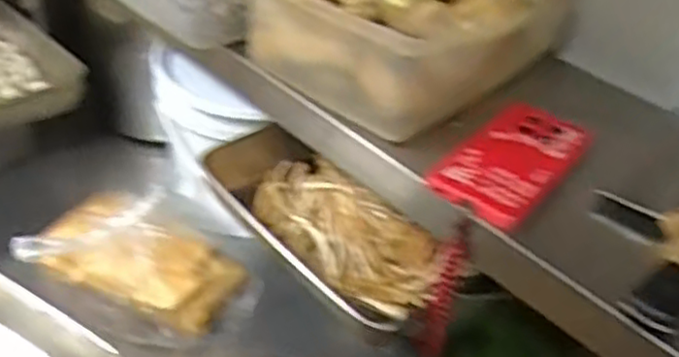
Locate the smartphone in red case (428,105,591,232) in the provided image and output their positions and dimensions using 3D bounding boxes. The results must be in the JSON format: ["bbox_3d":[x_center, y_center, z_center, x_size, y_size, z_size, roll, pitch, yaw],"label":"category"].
[{"bbox_3d":[0.139,-0.017,0.561,0.075,0.010,0.166,34,44,21],"label":"smartphone in red case"}]

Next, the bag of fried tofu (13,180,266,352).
[{"bbox_3d":[-0.202,0.094,0.738,0.217,0.113,0.111,10,38,3],"label":"bag of fried tofu"}]

